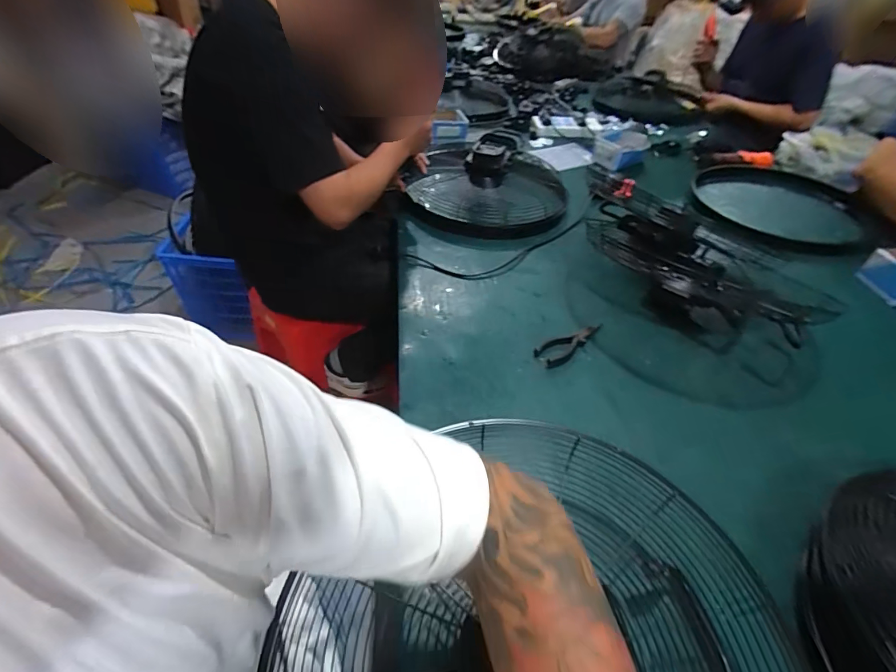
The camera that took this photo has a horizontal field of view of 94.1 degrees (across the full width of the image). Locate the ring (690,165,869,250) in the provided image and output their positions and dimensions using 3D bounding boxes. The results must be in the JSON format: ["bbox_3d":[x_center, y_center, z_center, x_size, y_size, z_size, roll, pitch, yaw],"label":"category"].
[{"bbox_3d":[0.942,-0.396,1.209,0.432,0.061,0.358,11,45,7],"label":"ring"}]

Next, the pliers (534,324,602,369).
[{"bbox_3d":[0.220,0.014,0.733,0.151,0.009,0.046,-22,50,-24],"label":"pliers"}]

